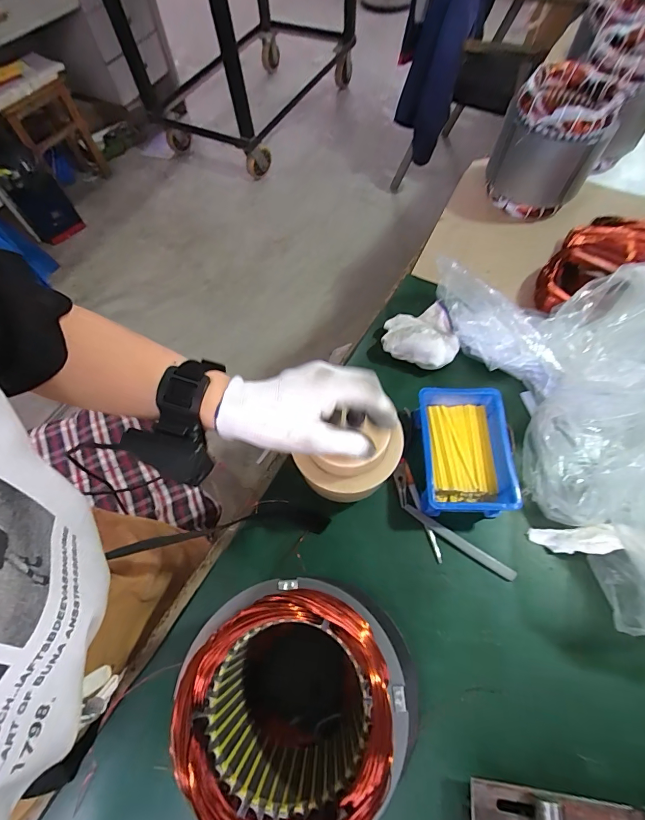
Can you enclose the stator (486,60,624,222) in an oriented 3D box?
[{"bbox_3d":[0.365,-0.427,0.645,0.148,0.172,0.132,21,66,13],"label":"stator"}]

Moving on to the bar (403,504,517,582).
[{"bbox_3d":[0.153,0.148,0.444,0.134,0.008,0.013,31,67,16],"label":"bar"}]

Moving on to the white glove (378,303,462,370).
[{"bbox_3d":[0.139,-0.105,0.549,0.102,0.046,0.093,0,62,1],"label":"white glove"}]

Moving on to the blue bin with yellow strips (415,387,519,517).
[{"bbox_3d":[0.164,0.050,0.464,0.103,0.052,0.147,3,62,2],"label":"blue bin with yellow strips"}]

